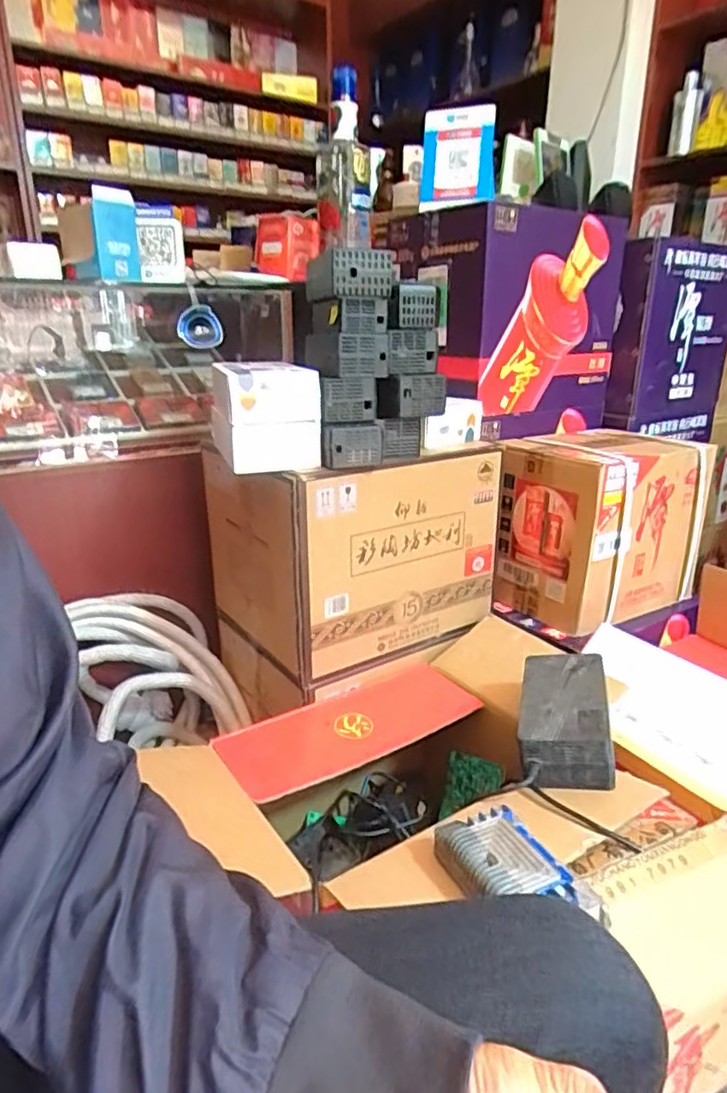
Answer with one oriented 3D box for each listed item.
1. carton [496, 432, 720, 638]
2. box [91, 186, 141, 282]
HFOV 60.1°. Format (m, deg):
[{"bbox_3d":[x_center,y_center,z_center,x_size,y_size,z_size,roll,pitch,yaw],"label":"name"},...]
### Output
[{"bbox_3d":[0.429,-0.040,1.139,0.340,0.290,0.218,-11,23,-29],"label":"carton"},{"bbox_3d":[-0.414,-0.515,1.045,0.073,0.134,0.038,-7,21,-19],"label":"box"}]

